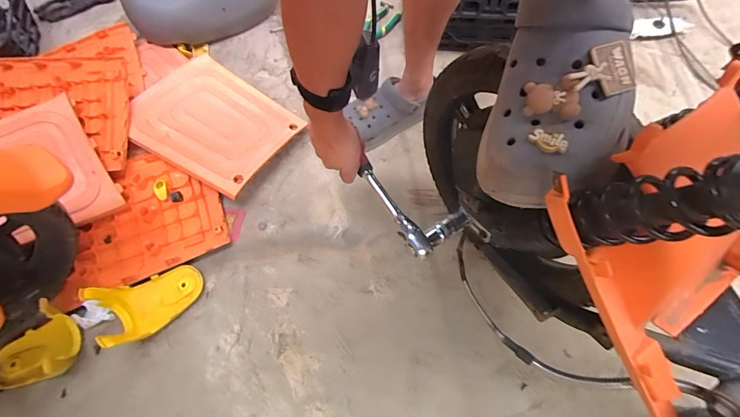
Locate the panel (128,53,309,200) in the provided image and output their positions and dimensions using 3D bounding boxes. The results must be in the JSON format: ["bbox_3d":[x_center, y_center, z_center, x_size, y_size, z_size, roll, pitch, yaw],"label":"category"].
[{"bbox_3d":[-0.333,-0.192,0.753,0.334,0.031,0.252,30,63,14],"label":"panel"}]

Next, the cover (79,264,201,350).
[{"bbox_3d":[-0.377,0.159,0.606,0.154,0.080,0.107,-28,69,-10],"label":"cover"}]

